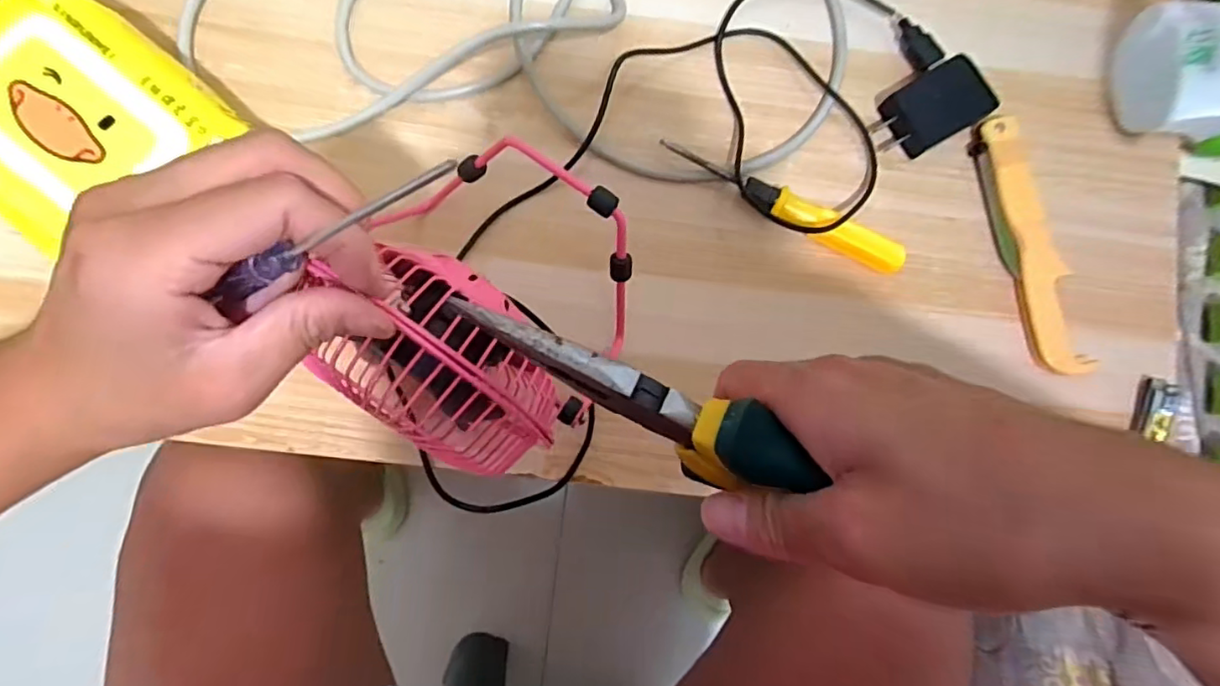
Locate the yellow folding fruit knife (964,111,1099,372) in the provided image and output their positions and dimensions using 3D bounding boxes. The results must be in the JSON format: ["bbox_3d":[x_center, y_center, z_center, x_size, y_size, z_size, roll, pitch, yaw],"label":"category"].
[{"bbox_3d":[0.244,-0.057,0.350,0.027,0.016,0.153,-13,85,-6],"label":"yellow folding fruit knife"}]

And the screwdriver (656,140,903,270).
[{"bbox_3d":[0.099,-0.078,0.341,0.149,0.018,0.017,26,82,-1],"label":"screwdriver"}]

